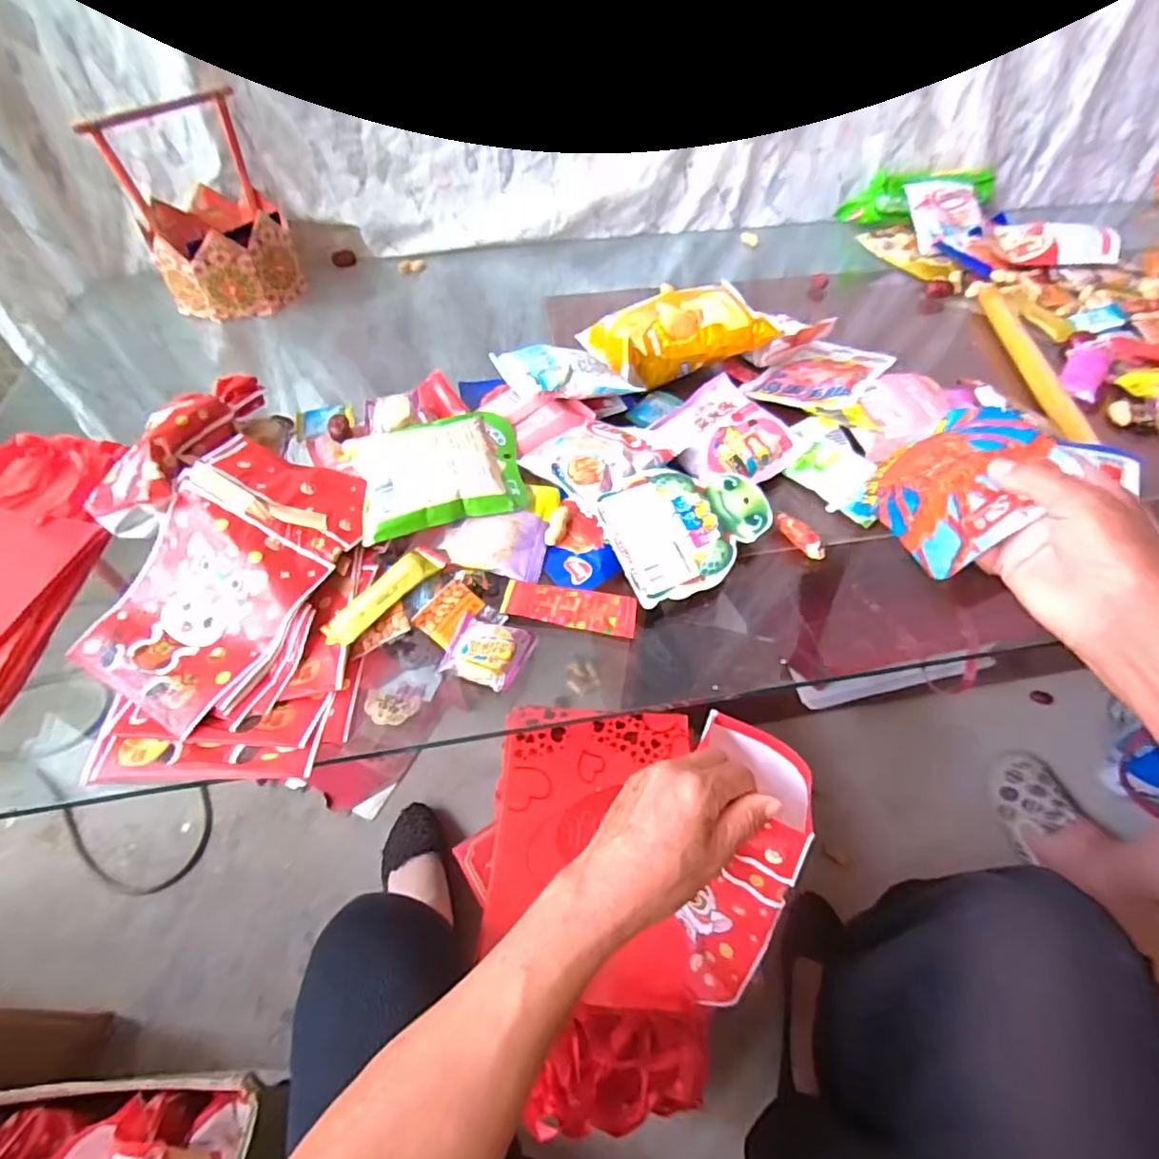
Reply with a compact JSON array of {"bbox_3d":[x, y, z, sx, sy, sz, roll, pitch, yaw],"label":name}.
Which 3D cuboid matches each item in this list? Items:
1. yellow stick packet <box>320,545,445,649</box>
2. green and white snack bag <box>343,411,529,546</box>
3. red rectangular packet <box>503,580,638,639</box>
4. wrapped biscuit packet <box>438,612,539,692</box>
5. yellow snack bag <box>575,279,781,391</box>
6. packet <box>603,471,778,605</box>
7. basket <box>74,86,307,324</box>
[{"bbox_3d":[-0.156,0.008,0.466,0.033,0.011,0.109,31,57,22],"label":"yellow stick packet"},{"bbox_3d":[-0.129,-0.104,0.531,0.148,0.046,0.125,-14,53,-12],"label":"green and white snack bag"},{"bbox_3d":[-0.009,0.022,0.468,0.108,0.011,0.033,10,52,7],"label":"red rectangular packet"},{"bbox_3d":[-0.069,0.052,0.434,0.059,0.013,0.051,11,52,8],"label":"wrapped biscuit packet"},{"bbox_3d":[0.106,-0.280,0.648,0.177,0.073,0.108,-12,53,-10],"label":"yellow snack bag"},{"bbox_3d":[0.098,-0.046,0.495,0.147,0.006,0.109,-16,74,-17],"label":"packet"},{"bbox_3d":[-0.462,-0.460,0.725,0.157,0.199,0.172,-22,55,-17],"label":"basket"}]

